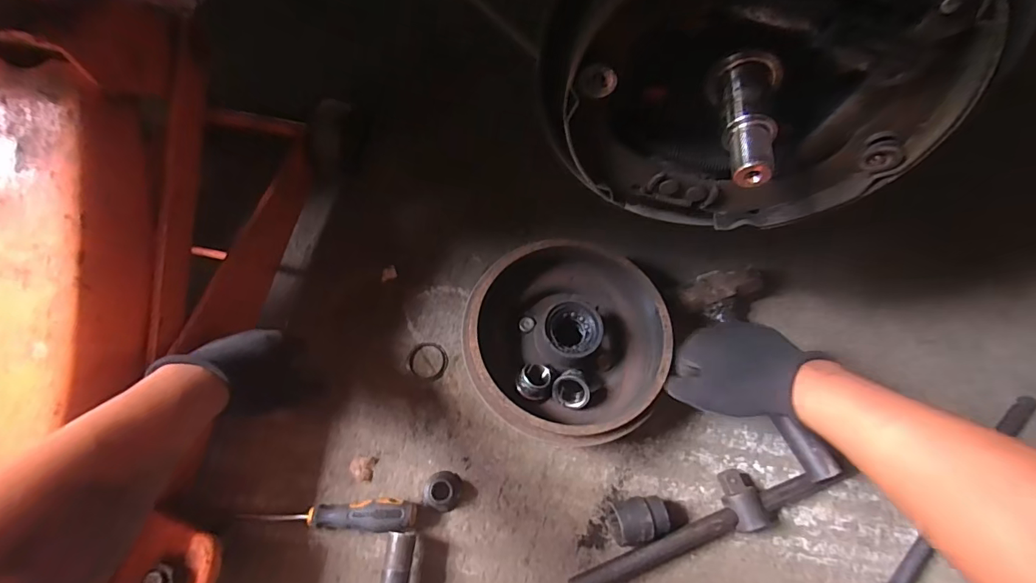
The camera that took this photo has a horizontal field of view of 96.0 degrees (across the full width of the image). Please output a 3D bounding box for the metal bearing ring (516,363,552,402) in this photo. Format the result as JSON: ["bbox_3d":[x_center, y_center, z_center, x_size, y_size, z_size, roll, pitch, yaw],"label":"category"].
[{"bbox_3d":[0.018,0.097,0.509,0.035,0.021,0.039,16,67,3],"label":"metal bearing ring"}]

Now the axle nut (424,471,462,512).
[{"bbox_3d":[-0.083,0.217,0.509,0.040,0.022,0.039,1,65,-2],"label":"axle nut"}]

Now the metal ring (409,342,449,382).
[{"bbox_3d":[-0.111,0.086,0.578,0.049,0.004,0.047,15,66,4],"label":"metal ring"}]

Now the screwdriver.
[{"bbox_3d":[-0.192,0.234,0.484,0.171,0.035,0.030,0,65,-3],"label":"screwdriver"}]

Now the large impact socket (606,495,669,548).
[{"bbox_3d":[0.128,0.244,0.500,0.057,0.042,0.043,-11,66,-8],"label":"large impact socket"}]

